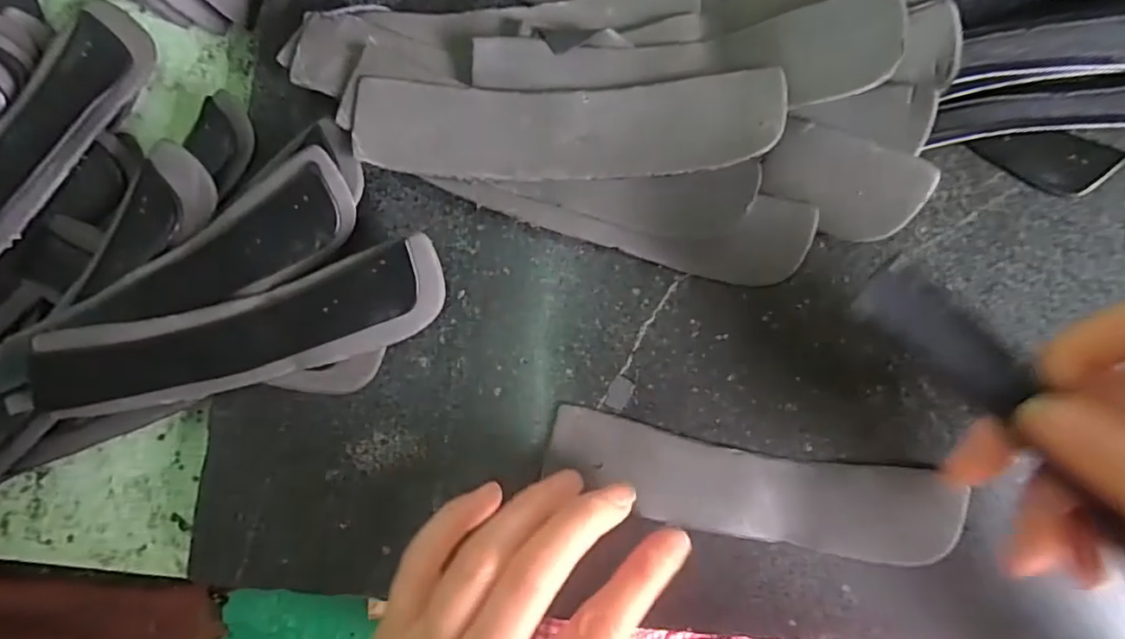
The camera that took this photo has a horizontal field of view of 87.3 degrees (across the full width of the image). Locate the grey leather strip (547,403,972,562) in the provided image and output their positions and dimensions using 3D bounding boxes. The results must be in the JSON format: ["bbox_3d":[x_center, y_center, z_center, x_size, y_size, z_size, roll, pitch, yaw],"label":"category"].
[{"bbox_3d":[0.078,0.070,0.243,0.168,0.005,0.038,10,82,0],"label":"grey leather strip"}]

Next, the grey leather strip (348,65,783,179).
[{"bbox_3d":[0.001,-0.078,0.239,0.168,0.013,0.039,0,88,2],"label":"grey leather strip"}]

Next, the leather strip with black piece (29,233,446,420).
[{"bbox_3d":[-0.137,0.007,0.247,0.183,0.020,0.044,-14,87,1],"label":"leather strip with black piece"}]

